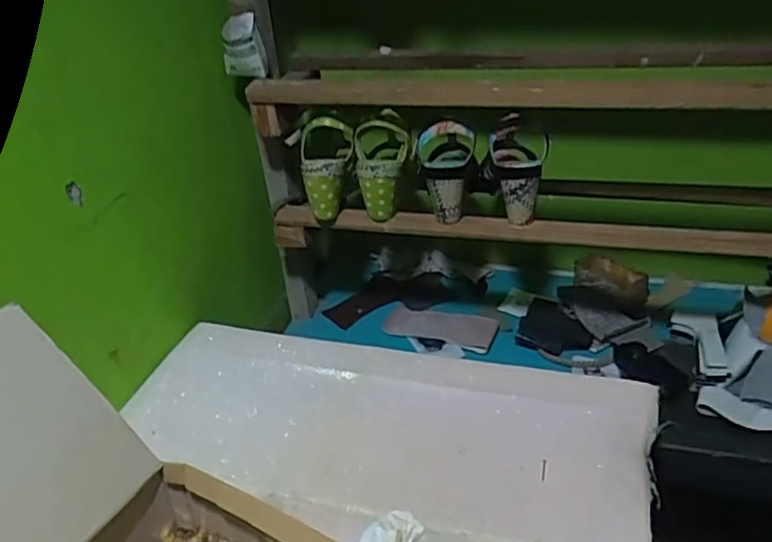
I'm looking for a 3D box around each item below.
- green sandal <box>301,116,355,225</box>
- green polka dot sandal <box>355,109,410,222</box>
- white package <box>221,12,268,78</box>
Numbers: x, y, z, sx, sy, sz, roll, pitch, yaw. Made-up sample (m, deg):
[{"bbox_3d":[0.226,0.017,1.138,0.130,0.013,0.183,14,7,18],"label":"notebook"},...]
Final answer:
[{"bbox_3d":[-0.080,-0.143,0.900,0.074,0.146,0.073,-6,31,-2],"label":"green sandal"},{"bbox_3d":[-0.002,-0.147,0.893,0.079,0.141,0.078,-6,31,-2],"label":"green polka dot sandal"},{"bbox_3d":[-0.190,-0.299,0.844,0.054,0.078,0.029,-11,31,-10],"label":"white package"}]

